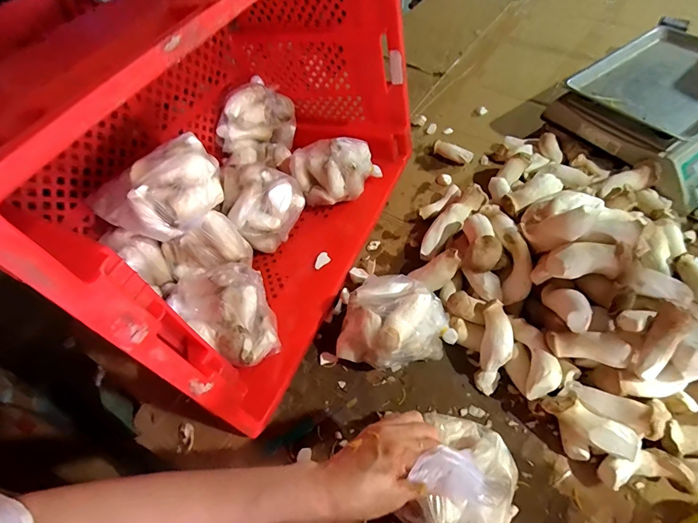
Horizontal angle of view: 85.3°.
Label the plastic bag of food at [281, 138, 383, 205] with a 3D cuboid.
[{"bbox_3d":[-0.025,-0.158,0.695,0.173,0.111,0.090,-9,55,-3],"label":"plastic bag of food"}]

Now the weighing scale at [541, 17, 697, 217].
[{"bbox_3d":[0.619,-0.288,0.730,0.340,0.115,0.302,-31,59,-18],"label":"weighing scale"}]

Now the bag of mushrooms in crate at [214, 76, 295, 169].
[{"bbox_3d":[-0.176,-0.262,0.734,0.101,0.120,0.151,18,58,15],"label":"bag of mushrooms in crate"}]

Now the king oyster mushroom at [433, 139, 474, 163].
[{"bbox_3d":[0.215,-0.226,0.782,0.082,0.026,0.022,26,60,20],"label":"king oyster mushroom"}]

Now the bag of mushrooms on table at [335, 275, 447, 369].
[{"bbox_3d":[0.069,0.083,0.527,0.145,0.089,0.131,14,57,13],"label":"bag of mushrooms on table"}]

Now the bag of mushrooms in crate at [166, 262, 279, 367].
[{"bbox_3d":[-0.167,0.081,0.532,0.115,0.119,0.139,-22,57,-12],"label":"bag of mushrooms in crate"}]

